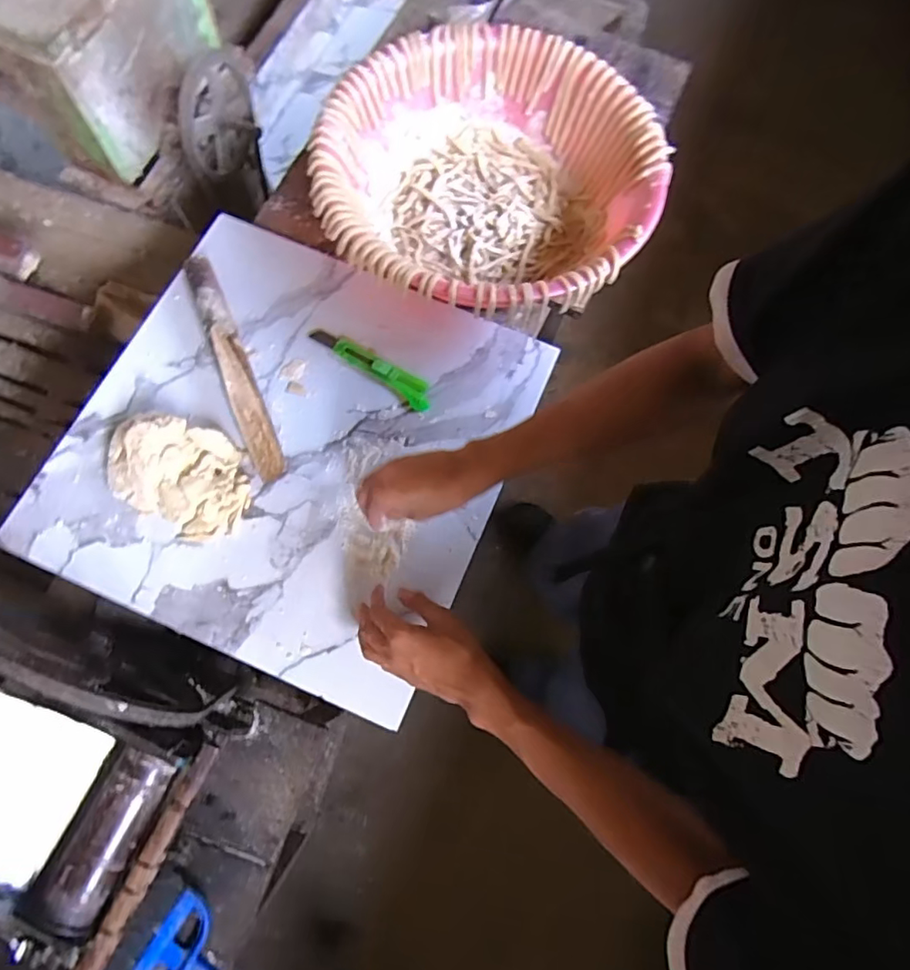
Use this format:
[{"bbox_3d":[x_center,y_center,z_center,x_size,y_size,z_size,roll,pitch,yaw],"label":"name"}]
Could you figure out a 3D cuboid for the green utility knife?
[{"bbox_3d":[-0.102,-0.153,0.695,0.176,0.012,0.036,35,75,11],"label":"green utility knife"}]

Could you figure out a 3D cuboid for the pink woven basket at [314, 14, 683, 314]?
[{"bbox_3d":[0.048,-0.388,0.722,0.400,0.129,0.396,0,71,1],"label":"pink woven basket"}]

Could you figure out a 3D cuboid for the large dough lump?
[{"bbox_3d":[-0.312,-0.017,0.621,0.162,0.047,0.116,31,74,10],"label":"large dough lump"}]

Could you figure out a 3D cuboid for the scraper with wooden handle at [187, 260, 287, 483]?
[{"bbox_3d":[-0.270,-0.148,0.677,0.037,0.049,0.307,-22,73,-7],"label":"scraper with wooden handle"}]

